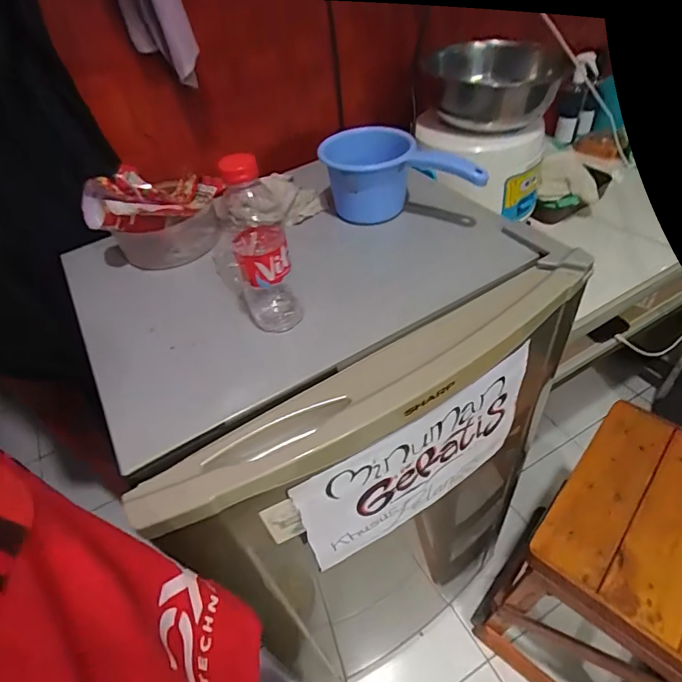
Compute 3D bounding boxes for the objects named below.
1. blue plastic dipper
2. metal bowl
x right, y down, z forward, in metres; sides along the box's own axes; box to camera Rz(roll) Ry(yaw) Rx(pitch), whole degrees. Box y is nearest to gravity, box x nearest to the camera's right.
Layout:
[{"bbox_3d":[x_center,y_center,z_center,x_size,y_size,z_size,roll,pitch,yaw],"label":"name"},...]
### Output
[{"bbox_3d":[0.076,-0.208,0.592,0.202,0.092,0.105,5,48,13],"label":"blue plastic dipper"},{"bbox_3d":[0.229,-0.405,0.726,0.174,0.075,0.166,-11,46,-2],"label":"metal bowl"}]

